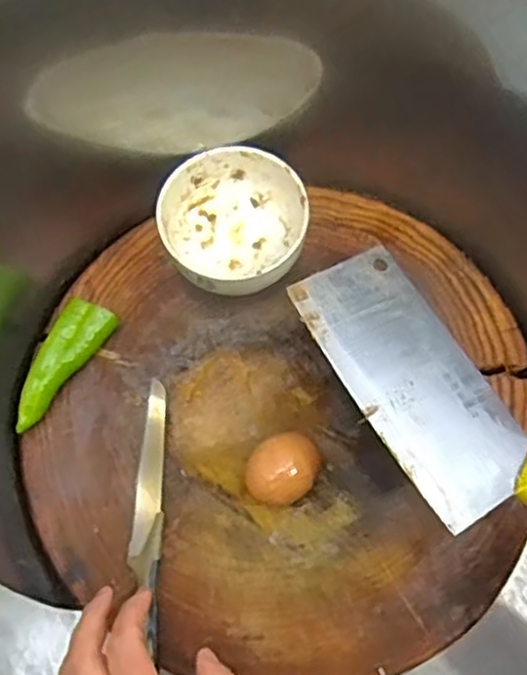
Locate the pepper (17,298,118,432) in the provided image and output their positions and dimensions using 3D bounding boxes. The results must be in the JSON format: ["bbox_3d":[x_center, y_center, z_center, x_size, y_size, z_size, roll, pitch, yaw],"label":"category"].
[{"bbox_3d":[-0.150,0.016,0.502,0.042,0.024,0.101,31,74,10],"label":"pepper"}]

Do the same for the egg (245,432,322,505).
[{"bbox_3d":[0.014,0.089,0.468,0.050,0.037,0.041,-27,73,-9],"label":"egg"}]

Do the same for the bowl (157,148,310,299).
[{"bbox_3d":[-0.024,-0.083,0.522,0.105,0.053,0.099,0,71,0],"label":"bowl"}]

